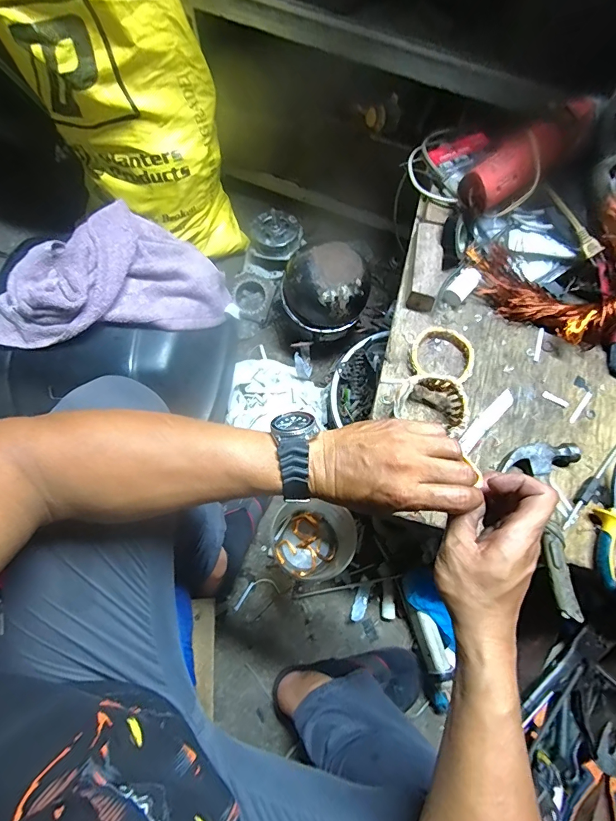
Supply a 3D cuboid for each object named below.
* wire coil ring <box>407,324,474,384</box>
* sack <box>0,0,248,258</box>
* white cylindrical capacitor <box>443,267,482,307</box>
[{"bbox_3d":[0.186,-0.080,0.562,0.087,0.013,0.079,14,72,2],"label":"wire coil ring"},{"bbox_3d":[-0.297,-0.532,0.721,0.259,0.616,0.210,16,71,25],"label":"sack"},{"bbox_3d":[0.225,-0.180,0.588,0.031,0.025,0.054,38,75,9],"label":"white cylindrical capacitor"}]

